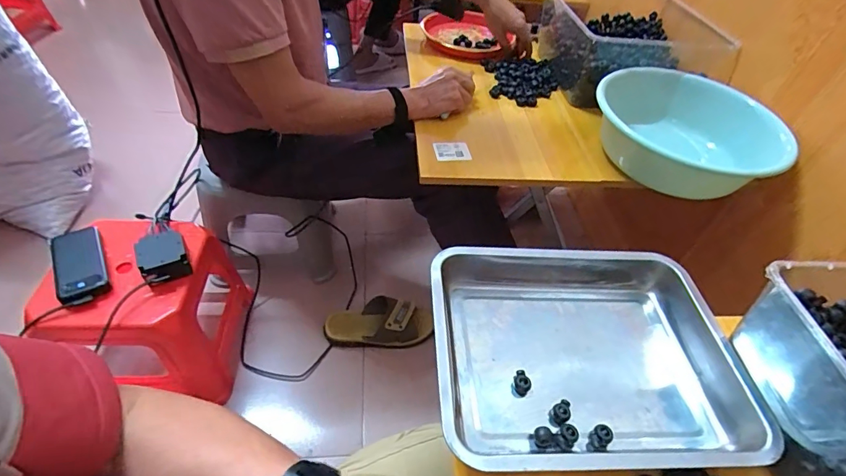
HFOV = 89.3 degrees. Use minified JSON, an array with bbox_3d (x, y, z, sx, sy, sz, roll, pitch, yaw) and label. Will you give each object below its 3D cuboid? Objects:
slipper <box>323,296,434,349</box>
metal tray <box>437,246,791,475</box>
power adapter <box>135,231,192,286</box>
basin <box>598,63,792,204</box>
[{"bbox_3d":[-0.108,0.200,0.998,0.231,0.065,0.119,-3,48,-9],"label":"slipper"},{"bbox_3d":[0.168,0.120,0.460,0.316,0.057,0.243,2,47,-5],"label":"metal tray"},{"bbox_3d":[-0.465,0.032,0.767,0.076,0.040,0.093,-19,52,-22],"label":"power adapter"},{"bbox_3d":[0.470,-0.196,0.760,0.299,0.113,0.253,36,53,25],"label":"basin"}]

